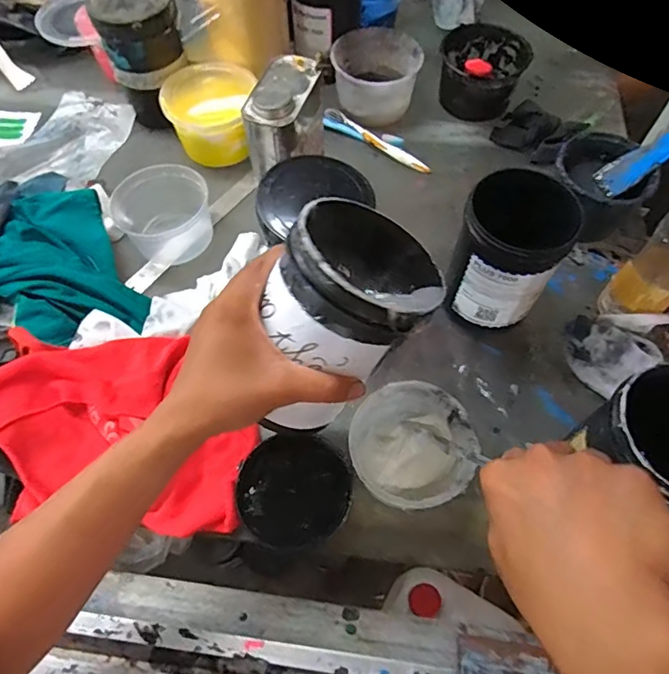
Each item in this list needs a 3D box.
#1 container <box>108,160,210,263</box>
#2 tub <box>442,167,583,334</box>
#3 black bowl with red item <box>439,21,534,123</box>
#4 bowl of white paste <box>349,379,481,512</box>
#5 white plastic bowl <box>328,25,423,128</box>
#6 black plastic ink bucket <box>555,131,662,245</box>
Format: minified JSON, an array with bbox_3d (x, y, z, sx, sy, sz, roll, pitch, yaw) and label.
[{"bbox_3d":[-0.206,-0.150,0.627,0.116,0.073,0.097,-22,64,-12],"label":"container"},{"bbox_3d":[0.178,-0.084,0.539,0.101,0.145,0.093,0,62,0],"label":"tub"},{"bbox_3d":[0.219,-0.396,0.770,0.121,0.071,0.123,0,62,0],"label":"black bowl with red item"},{"bbox_3d":[0.073,0.107,0.496,0.114,0.056,0.110,0,62,0],"label":"bowl of white paste"},{"bbox_3d":[0.058,-0.376,0.743,0.120,0.070,0.120,0,62,0],"label":"white plastic bowl"},{"bbox_3d":[0.327,-0.185,0.648,0.115,0.085,0.126,40,68,19],"label":"black plastic ink bucket"}]

